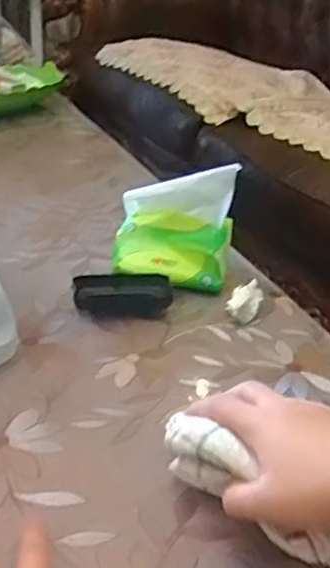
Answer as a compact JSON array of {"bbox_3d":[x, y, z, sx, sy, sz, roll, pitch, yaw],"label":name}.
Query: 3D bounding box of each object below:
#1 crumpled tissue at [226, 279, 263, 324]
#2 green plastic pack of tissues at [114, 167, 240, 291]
[{"bbox_3d":[0.090,0.018,0.710,0.029,0.032,0.047,16,33,16],"label":"crumpled tissue"},{"bbox_3d":[0.012,-0.071,0.747,0.133,0.126,0.066,7,32,2],"label":"green plastic pack of tissues"}]

